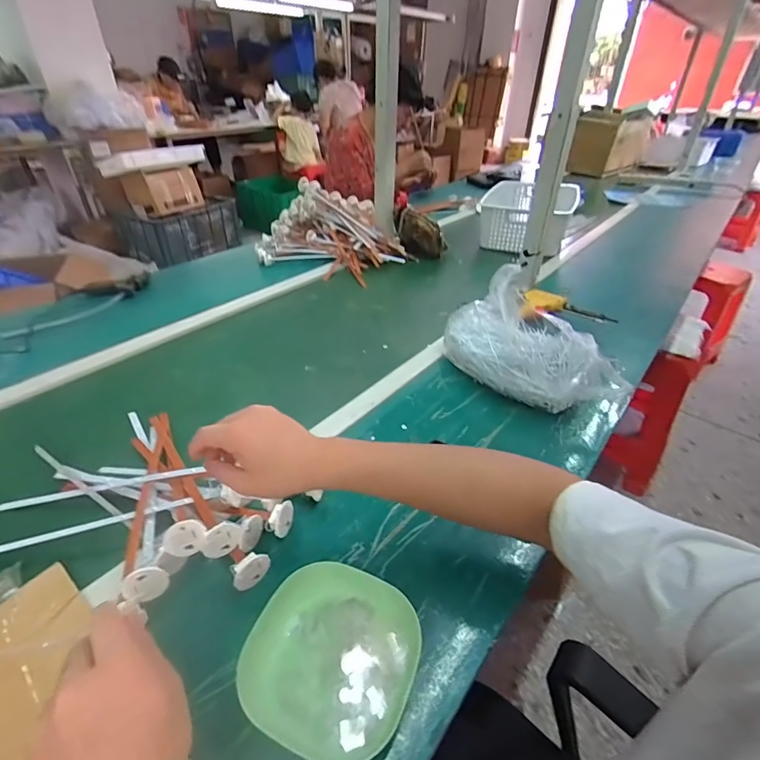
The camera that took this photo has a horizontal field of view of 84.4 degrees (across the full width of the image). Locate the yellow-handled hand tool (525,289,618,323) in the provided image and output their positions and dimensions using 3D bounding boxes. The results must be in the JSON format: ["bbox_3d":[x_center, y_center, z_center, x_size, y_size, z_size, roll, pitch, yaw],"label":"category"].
[{"bbox_3d":[0.395,-0.155,0.887,0.186,0.033,0.030,31,46,34],"label":"yellow-handled hand tool"}]

